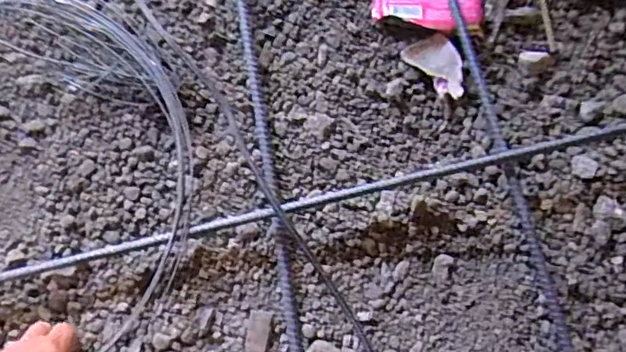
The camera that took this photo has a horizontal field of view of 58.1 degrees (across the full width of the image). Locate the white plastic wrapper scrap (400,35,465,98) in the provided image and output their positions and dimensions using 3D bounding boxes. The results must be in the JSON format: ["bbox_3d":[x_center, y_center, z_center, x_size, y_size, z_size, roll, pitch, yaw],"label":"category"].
[{"bbox_3d":[0.136,-0.117,0.592,0.049,0.017,0.074,-35,82,-7],"label":"white plastic wrapper scrap"}]

